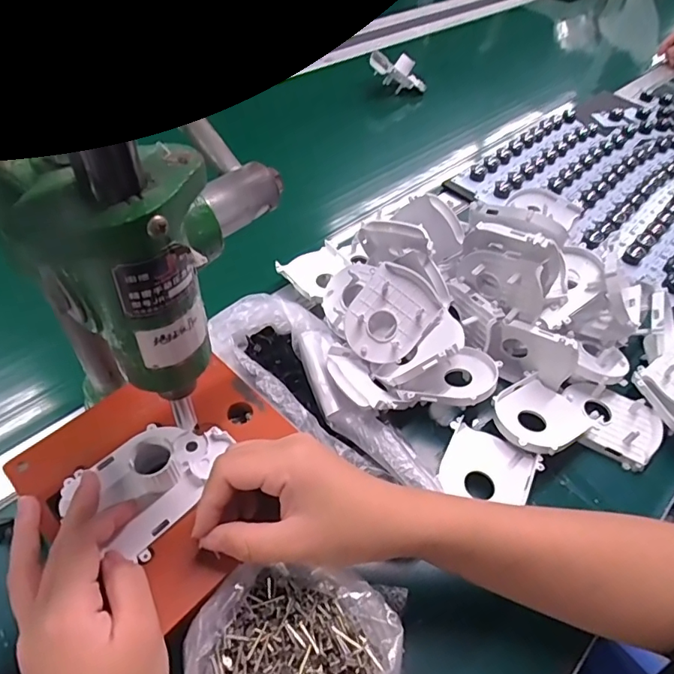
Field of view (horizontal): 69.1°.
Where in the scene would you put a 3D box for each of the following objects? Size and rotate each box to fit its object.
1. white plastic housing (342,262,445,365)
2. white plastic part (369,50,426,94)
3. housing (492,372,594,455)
[{"bbox_3d":[0.045,-0.018,0.421,0.065,0.013,0.079,41,90,3],"label":"white plastic housing"},{"bbox_3d":[0.102,-0.441,0.818,0.102,0.049,0.038,23,50,-7],"label":"white plastic part"},{"bbox_3d":[0.171,0.066,0.415,0.084,0.026,0.067,-28,58,-25],"label":"housing"}]

